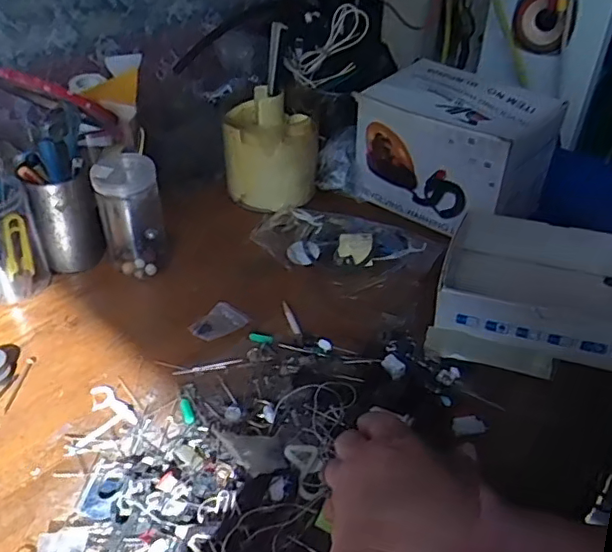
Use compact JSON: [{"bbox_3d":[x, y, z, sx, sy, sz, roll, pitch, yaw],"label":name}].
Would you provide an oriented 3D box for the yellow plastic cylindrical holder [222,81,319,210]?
[{"bbox_3d":[-0.048,-0.159,0.739,0.116,0.126,0.082,16,41,19],"label":"yellow plastic cylindrical holder"}]

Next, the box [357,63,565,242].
[{"bbox_3d":[0.182,-0.156,0.706,0.146,0.140,0.203,-32,48,-34],"label":"box"}]

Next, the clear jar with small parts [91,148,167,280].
[{"bbox_3d":[-0.187,-0.063,0.620,0.063,0.123,0.060,-12,40,-15],"label":"clear jar with small parts"}]

